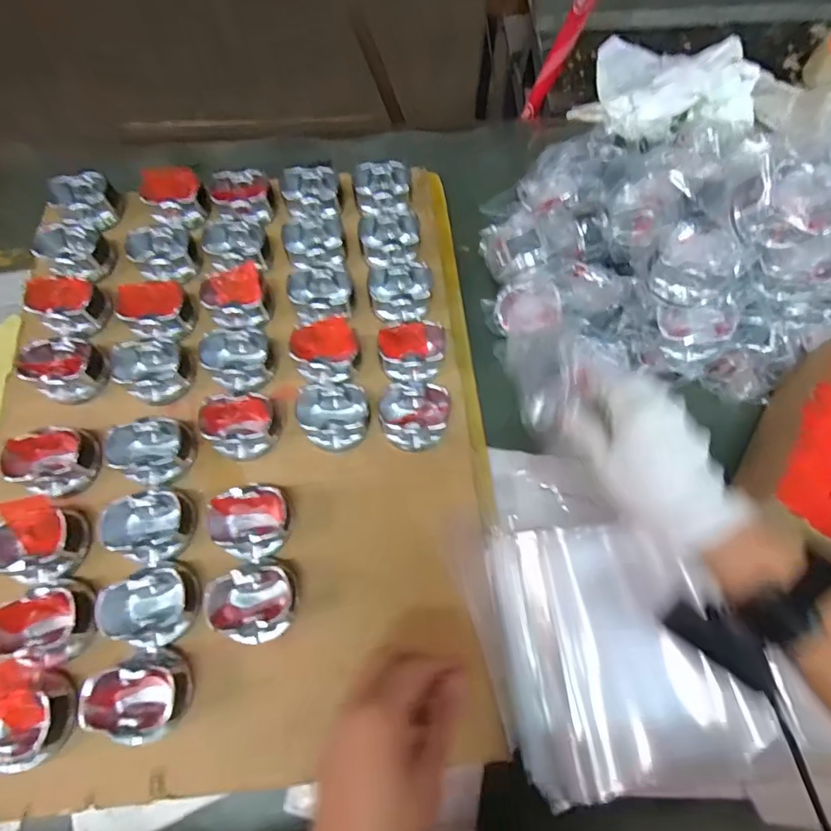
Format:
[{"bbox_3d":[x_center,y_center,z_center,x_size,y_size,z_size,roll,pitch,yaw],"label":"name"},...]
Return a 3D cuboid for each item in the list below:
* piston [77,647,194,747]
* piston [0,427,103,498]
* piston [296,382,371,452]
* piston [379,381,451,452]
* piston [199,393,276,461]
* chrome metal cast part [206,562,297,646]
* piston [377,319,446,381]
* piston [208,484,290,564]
[{"bbox_3d":[-0.228,0.235,0.421,0.064,0.051,0.069,0,70,1],"label":"piston"},{"bbox_3d":[-0.354,0.047,0.499,0.073,0.055,0.070,21,71,8],"label":"piston"},{"bbox_3d":[-0.081,0.003,0.516,0.077,0.044,0.061,-10,70,-3],"label":"piston"},{"bbox_3d":[-0.002,0.003,0.510,0.065,0.044,0.062,0,70,1],"label":"piston"},{"bbox_3d":[-0.178,0.014,0.505,0.071,0.050,0.057,0,70,1],"label":"piston"},{"bbox_3d":[-0.143,0.167,0.447,0.072,0.050,0.065,-16,70,-5],"label":"chrome metal cast part"},{"bbox_3d":[-0.001,-0.064,0.537,0.074,0.041,0.060,-12,70,-4],"label":"piston"},{"bbox_3d":[-0.152,0.100,0.473,0.066,0.050,0.068,0,70,1],"label":"piston"}]

